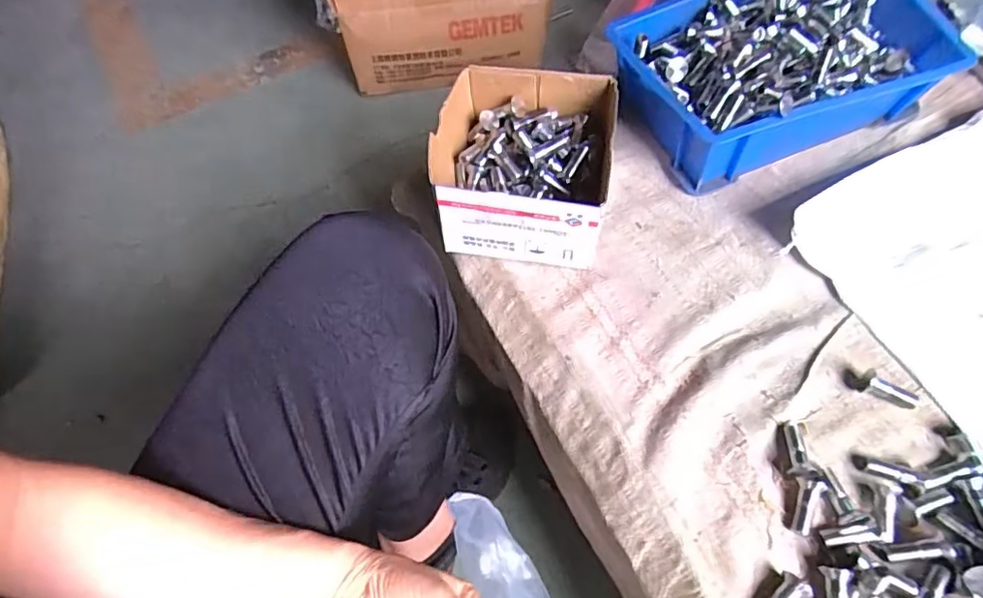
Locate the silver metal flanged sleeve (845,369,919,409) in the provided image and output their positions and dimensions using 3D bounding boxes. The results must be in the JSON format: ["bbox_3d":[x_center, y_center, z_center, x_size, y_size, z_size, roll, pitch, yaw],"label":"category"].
[{"bbox_3d":[0.281,0.063,0.409,0.045,0.014,0.017,22,64,16],"label":"silver metal flanged sleeve"}]

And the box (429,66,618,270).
[{"bbox_3d":[0.026,-0.113,0.488,0.141,0.083,0.152,4,60,6],"label":"box"}]

